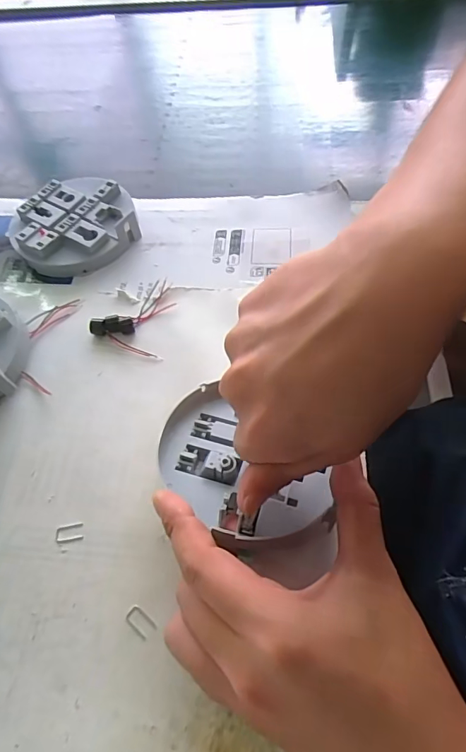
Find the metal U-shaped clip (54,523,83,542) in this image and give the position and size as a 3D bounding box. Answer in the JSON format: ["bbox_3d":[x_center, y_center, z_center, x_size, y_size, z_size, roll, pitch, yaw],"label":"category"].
[{"bbox_3d":[-0.096,0.092,0.273,0.016,0.004,0.010,-10,62,-2],"label":"metal U-shaped clip"}]

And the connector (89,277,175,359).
[{"bbox_3d":[-0.074,-0.047,0.346,0.054,0.010,0.068,6,59,8],"label":"connector"}]

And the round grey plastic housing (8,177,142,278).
[{"bbox_3d":[-0.133,-0.126,0.389,0.102,0.025,0.091,-19,59,-7],"label":"round grey plastic housing"}]

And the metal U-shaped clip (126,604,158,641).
[{"bbox_3d":[-0.049,0.130,0.246,0.017,0.004,0.010,33,67,22],"label":"metal U-shaped clip"}]

